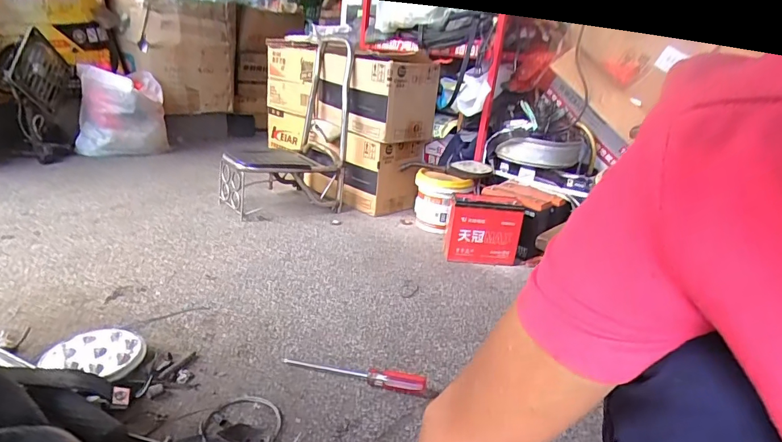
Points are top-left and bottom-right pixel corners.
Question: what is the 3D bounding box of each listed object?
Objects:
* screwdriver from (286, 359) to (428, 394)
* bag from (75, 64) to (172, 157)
[{"bbox_3d":[-0.059,0.241,0.710,0.230,0.030,0.026,10,20,11],"label":"screwdriver"},{"bbox_3d":[-1.004,-0.397,1.636,0.299,0.319,0.223,-5,23,-30],"label":"bag"}]

